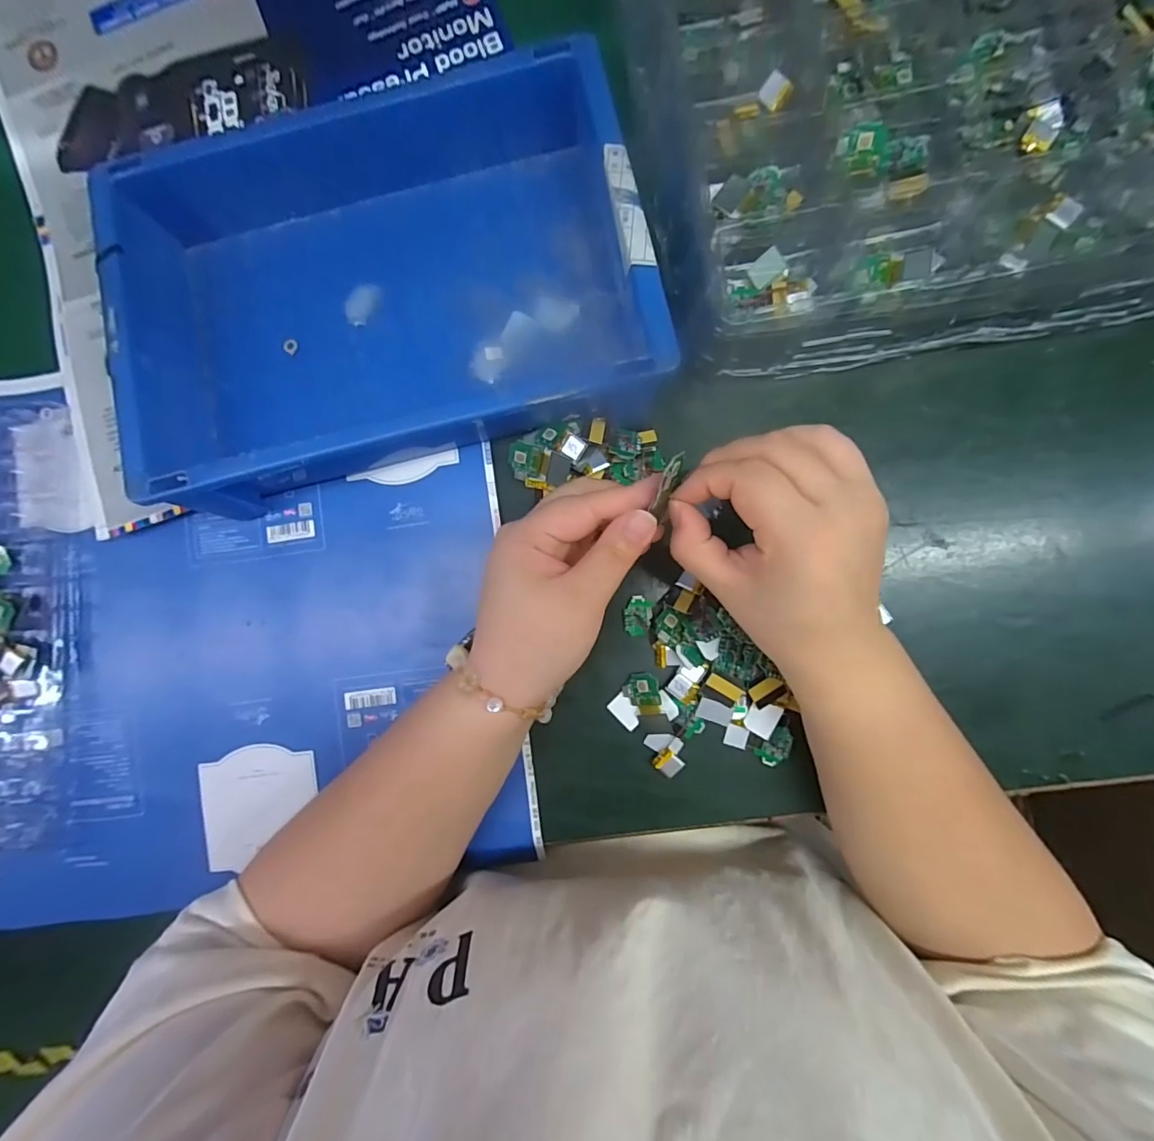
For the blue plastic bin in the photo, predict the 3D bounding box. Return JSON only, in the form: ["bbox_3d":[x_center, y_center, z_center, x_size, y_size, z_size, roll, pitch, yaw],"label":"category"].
[{"bbox_3d":[-0.117,-0.168,0.313,0.296,0.072,0.202,-14,85,2],"label":"blue plastic bin"}]

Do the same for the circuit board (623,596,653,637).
[{"bbox_3d":[0.038,0.029,0.323,0.017,0.004,0.025,13,87,4],"label":"circuit board"}]

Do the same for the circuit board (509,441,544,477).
[{"bbox_3d":[-0.033,-0.070,0.316,0.021,0.004,0.020,16,129,2],"label":"circuit board"}]

